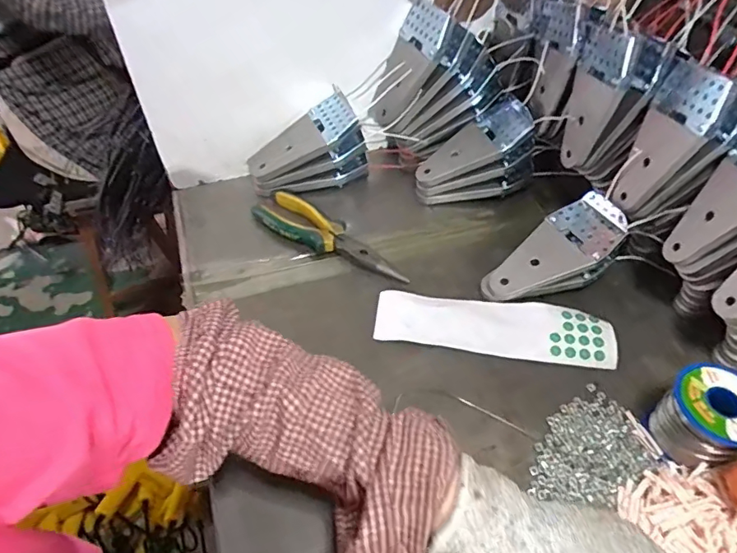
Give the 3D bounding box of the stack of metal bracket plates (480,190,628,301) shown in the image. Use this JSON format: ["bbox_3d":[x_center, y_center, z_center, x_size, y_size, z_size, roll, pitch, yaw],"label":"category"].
[{"bbox_3d":[0.187,-0.018,0.502,0.150,0.035,0.065,-33,53,-3],"label":"stack of metal bracket plates"}]

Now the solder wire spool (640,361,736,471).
[{"bbox_3d":[0.264,0.110,0.387,0.060,0.058,0.062,-24,54,-19],"label":"solder wire spool"}]

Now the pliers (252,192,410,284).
[{"bbox_3d":[-0.044,-0.043,0.545,0.191,0.026,0.050,29,56,22],"label":"pliers"}]

